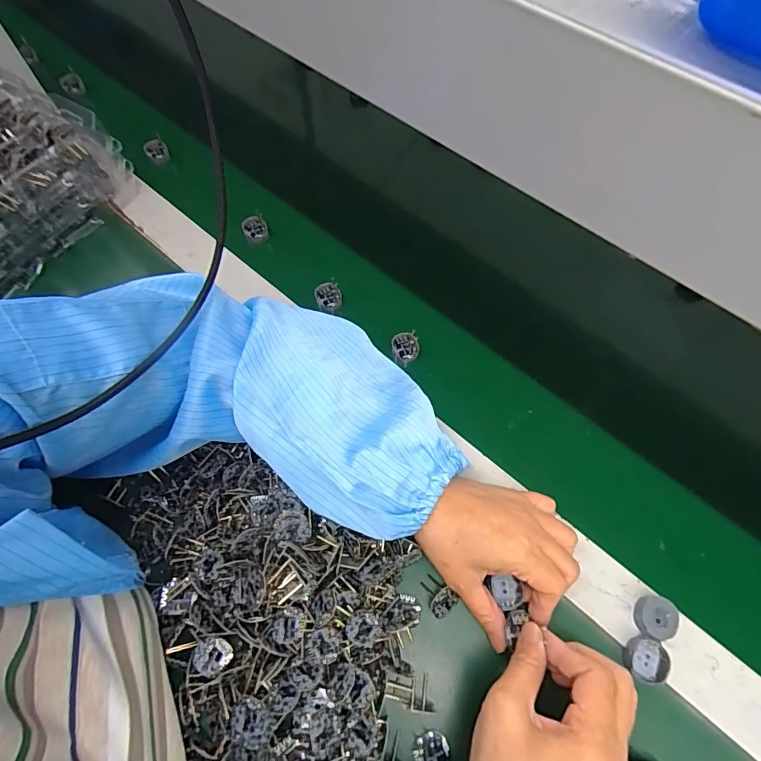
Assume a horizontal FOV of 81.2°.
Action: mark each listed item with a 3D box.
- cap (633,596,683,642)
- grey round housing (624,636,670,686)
[{"bbox_3d":[0.204,0.175,0.329,0.025,0.016,0.029,23,68,10],"label":"cap"},{"bbox_3d":[0.191,0.201,0.319,0.027,0.011,0.028,0,66,0],"label":"grey round housing"}]

